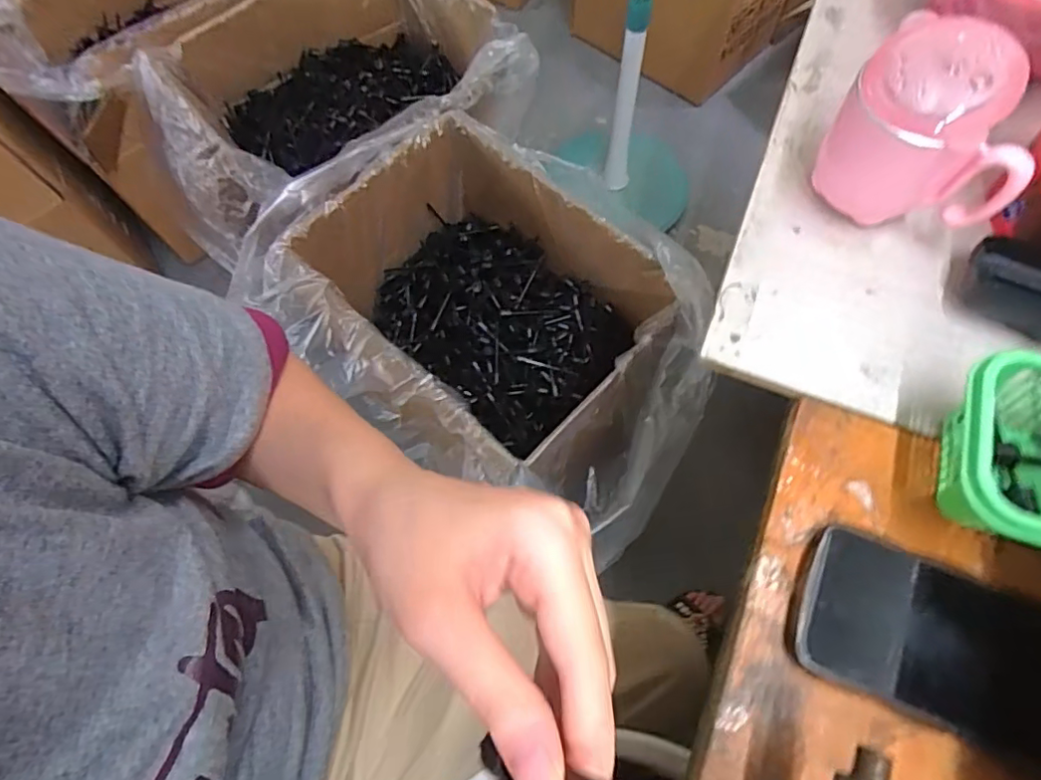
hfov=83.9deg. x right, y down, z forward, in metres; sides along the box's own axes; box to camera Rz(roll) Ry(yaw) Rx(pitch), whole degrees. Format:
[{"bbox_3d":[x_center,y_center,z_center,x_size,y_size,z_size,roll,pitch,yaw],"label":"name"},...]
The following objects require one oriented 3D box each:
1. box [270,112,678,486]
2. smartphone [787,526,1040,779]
[{"bbox_3d":[-0.057,-0.125,0.813,0.414,0.204,0.367,42,75,17],"label":"box"},{"bbox_3d":[0.227,0.134,0.287,0.172,0.013,0.078,22,71,11],"label":"smartphone"}]

